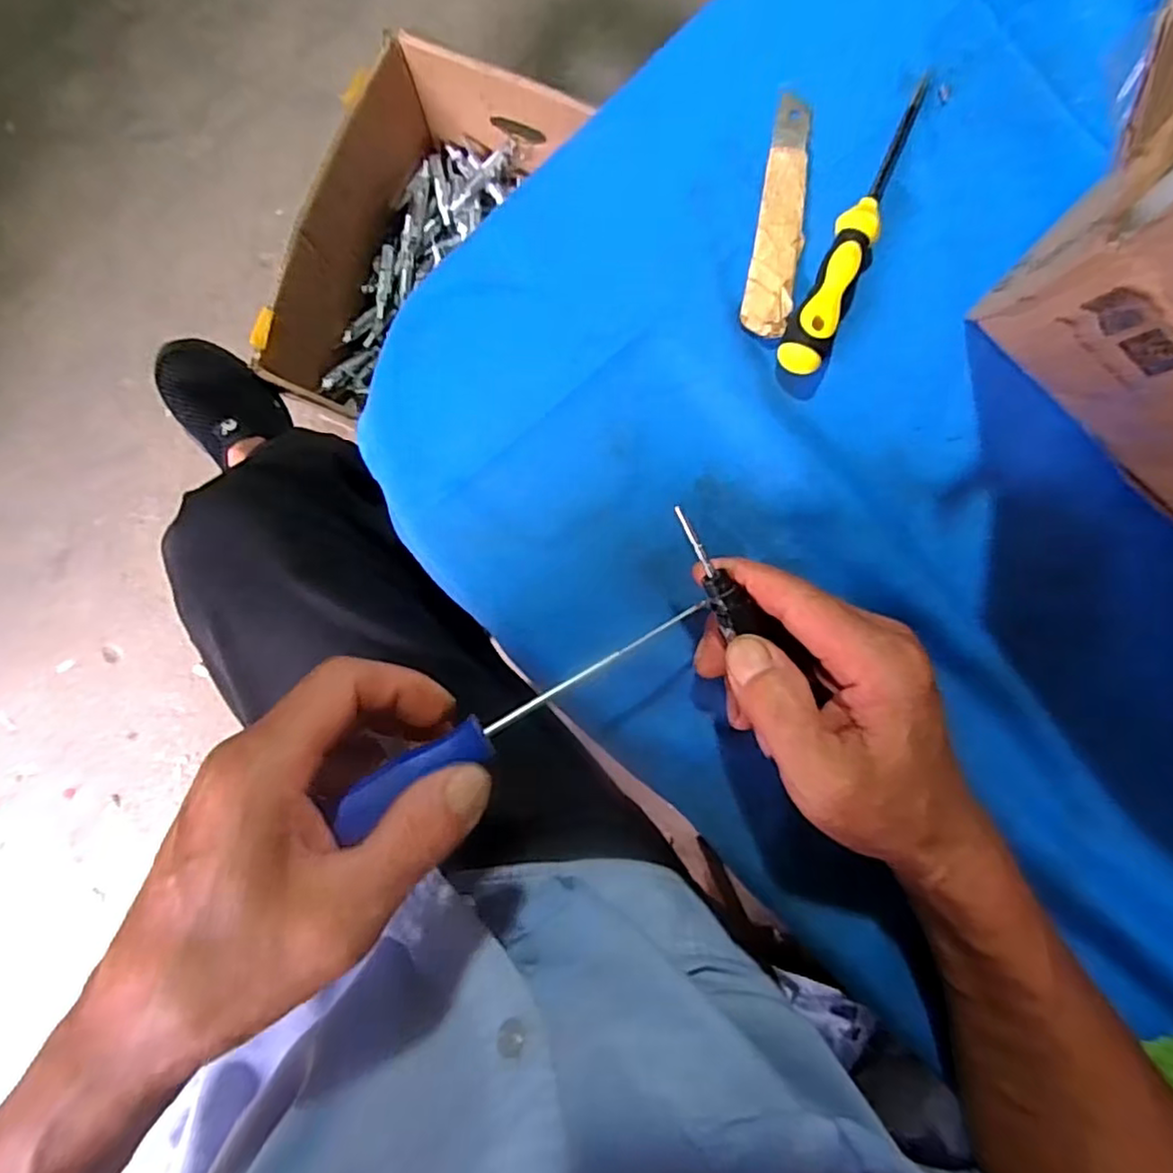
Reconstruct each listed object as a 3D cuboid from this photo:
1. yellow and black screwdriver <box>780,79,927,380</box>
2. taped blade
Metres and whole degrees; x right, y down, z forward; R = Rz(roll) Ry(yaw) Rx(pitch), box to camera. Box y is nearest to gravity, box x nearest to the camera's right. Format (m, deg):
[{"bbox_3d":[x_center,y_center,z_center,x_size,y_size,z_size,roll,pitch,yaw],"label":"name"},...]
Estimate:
[{"bbox_3d":[0.130,-0.169,0.309,0.022,0.019,0.150,26,89,0],"label":"yellow and black screwdriver"},{"bbox_3d":[0.094,-0.178,0.315,0.022,0.006,0.114,10,89,0],"label":"taped blade"}]

